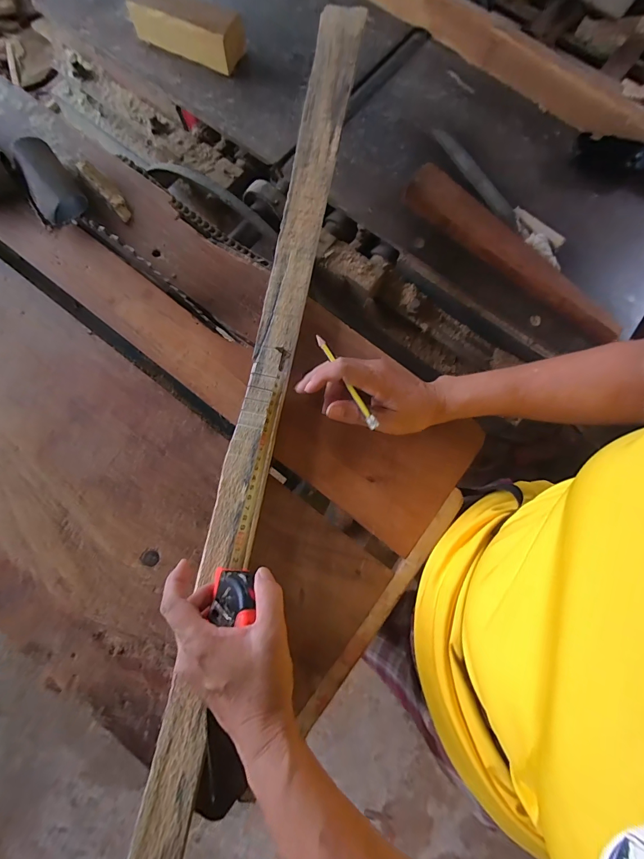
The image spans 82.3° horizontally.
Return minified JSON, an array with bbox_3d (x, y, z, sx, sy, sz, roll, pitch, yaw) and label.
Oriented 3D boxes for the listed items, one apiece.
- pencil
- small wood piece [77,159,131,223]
[{"bbox_3d":[0.023,-0.047,0.352,0.007,0.007,0.104,-30,82,-8],"label":"pencil"},{"bbox_3d":[-0.269,-0.298,0.460,0.019,0.008,0.088,-42,94,-10],"label":"small wood piece"}]

